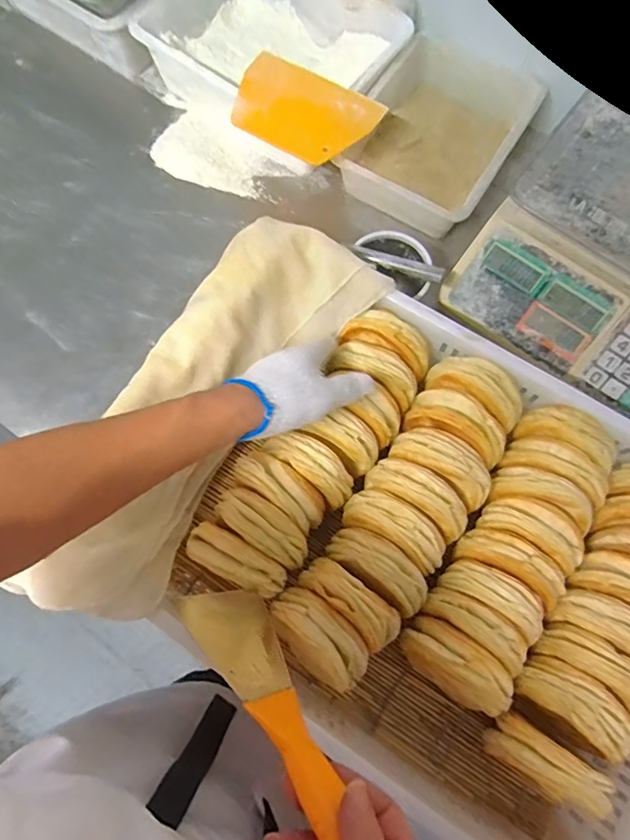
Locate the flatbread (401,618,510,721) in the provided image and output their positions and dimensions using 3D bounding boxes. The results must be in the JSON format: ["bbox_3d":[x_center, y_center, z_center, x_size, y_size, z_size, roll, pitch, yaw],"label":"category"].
[{"bbox_3d":[0.132,0.234,0.491,0.104,0.097,0.049,38,76,10],"label":"flatbread"}]

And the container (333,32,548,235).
[{"bbox_3d":[0.178,-0.407,0.721,0.201,0.062,0.289,31,75,8],"label":"container"}]

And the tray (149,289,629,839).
[{"bbox_3d":[0.142,0.133,0.525,0.447,0.114,0.401,31,75,8],"label":"tray"}]

